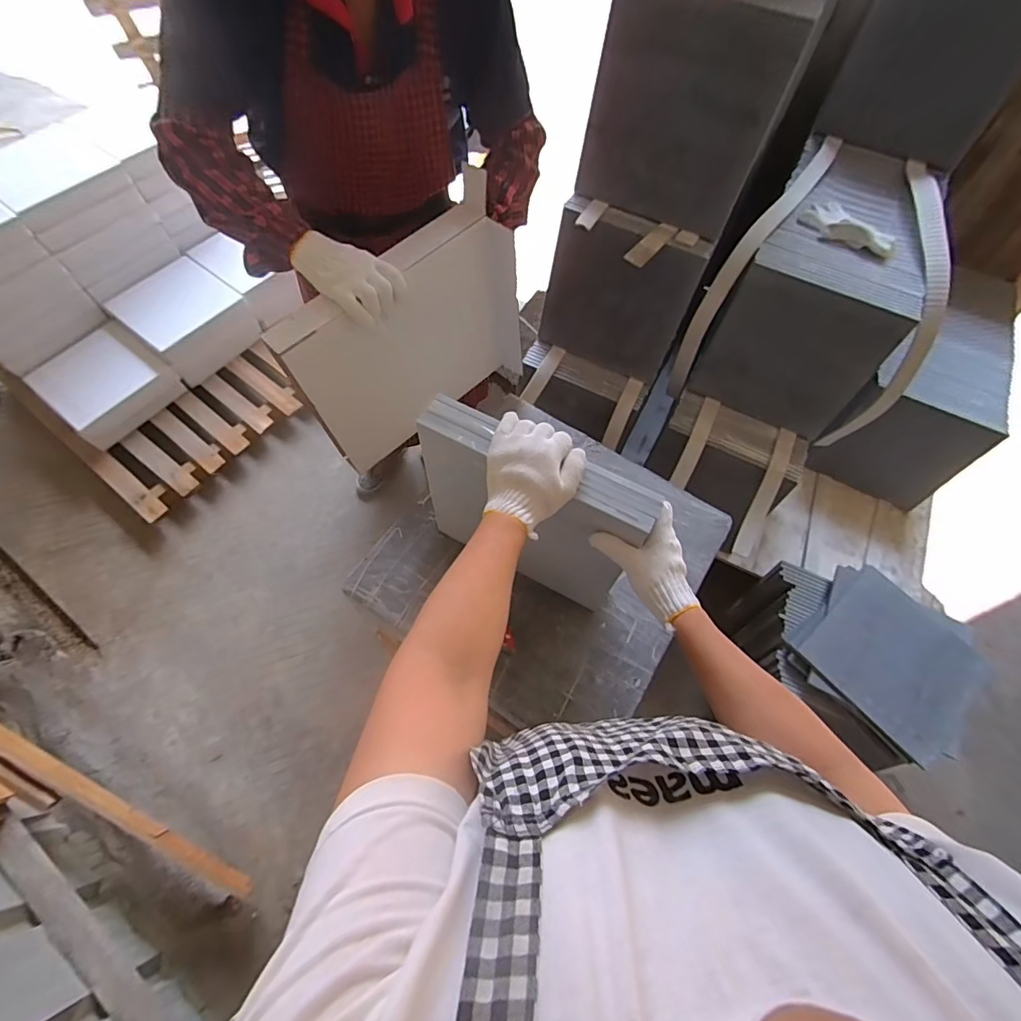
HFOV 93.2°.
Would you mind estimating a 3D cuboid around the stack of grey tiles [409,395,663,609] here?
[{"bbox_3d":[0.022,0.010,0.698,0.305,0.310,0.067,23,65,9],"label":"stack of grey tiles"}]

